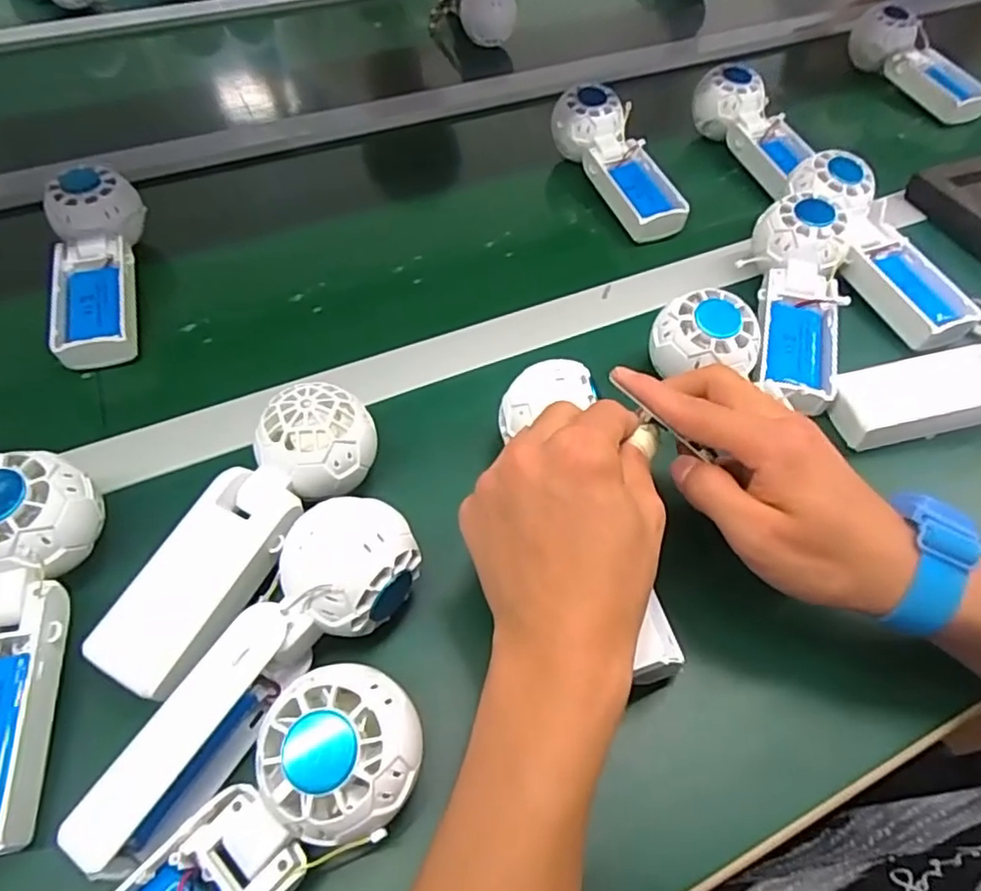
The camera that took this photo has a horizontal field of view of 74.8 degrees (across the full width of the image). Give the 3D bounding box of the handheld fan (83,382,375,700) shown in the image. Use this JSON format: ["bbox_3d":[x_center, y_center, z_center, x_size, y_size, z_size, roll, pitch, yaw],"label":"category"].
[{"bbox_3d":[-0.123,0.039,0.324,0.054,0.057,0.172,29,57,15],"label":"handheld fan"}]

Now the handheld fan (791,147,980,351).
[{"bbox_3d":[0.284,-0.146,0.468,0.056,0.028,0.163,-17,72,-17],"label":"handheld fan"}]

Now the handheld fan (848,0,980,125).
[{"bbox_3d":[0.455,-0.403,0.678,0.056,0.057,0.176,-13,57,-14],"label":"handheld fan"}]

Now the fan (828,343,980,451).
[{"bbox_3d":[0.298,-0.039,0.401,0.167,0.039,0.060,-14,56,2],"label":"fan"}]

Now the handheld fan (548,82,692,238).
[{"bbox_3d":[0.107,-0.239,0.550,0.063,0.059,0.153,-13,57,-14],"label":"handheld fan"}]

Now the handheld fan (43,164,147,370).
[{"bbox_3d":[-0.282,-0.130,0.460,0.064,0.052,0.162,-13,57,-14],"label":"handheld fan"}]

